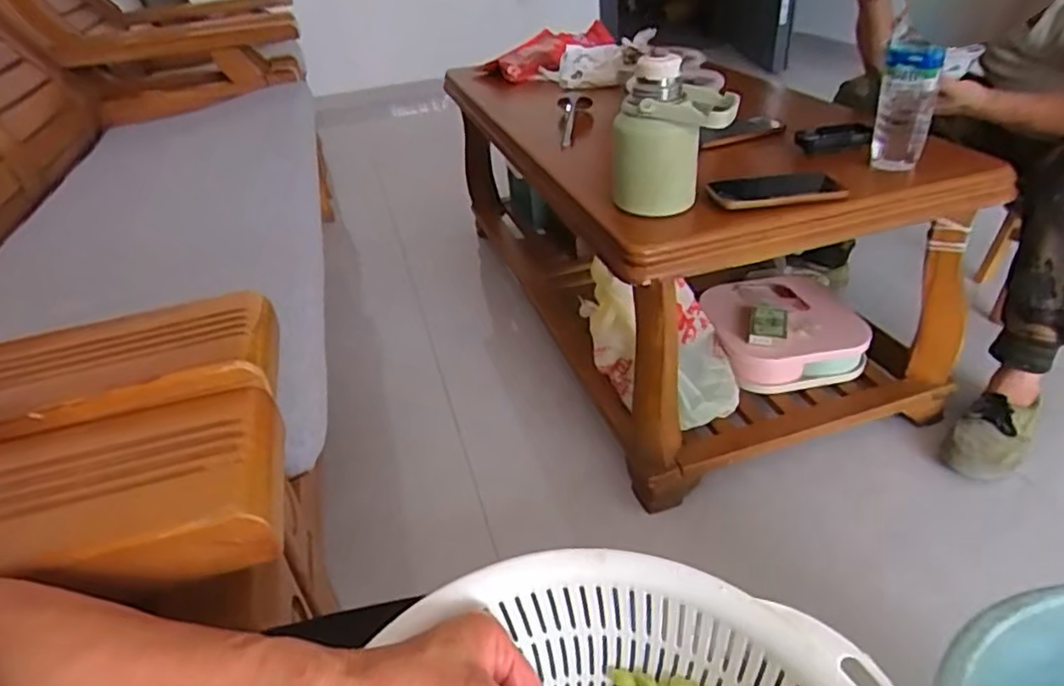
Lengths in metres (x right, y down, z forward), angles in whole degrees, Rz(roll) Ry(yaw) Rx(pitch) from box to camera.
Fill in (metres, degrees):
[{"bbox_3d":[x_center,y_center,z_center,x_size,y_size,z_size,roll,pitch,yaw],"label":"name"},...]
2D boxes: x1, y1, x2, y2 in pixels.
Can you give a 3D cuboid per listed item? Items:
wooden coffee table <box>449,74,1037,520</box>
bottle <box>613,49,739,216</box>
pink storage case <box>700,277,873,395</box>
[{"bbox_3d":[0.269,-0.236,1.251,0.588,0.422,0.974,-14,35,-12],"label":"wooden coffee table"},{"bbox_3d":[0.164,-0.239,0.767,0.131,0.181,0.094,-2,34,6],"label":"bottle"},{"bbox_3d":[0.420,-0.021,1.111,0.236,0.097,0.228,-7,34,-1],"label":"pink storage case"}]

